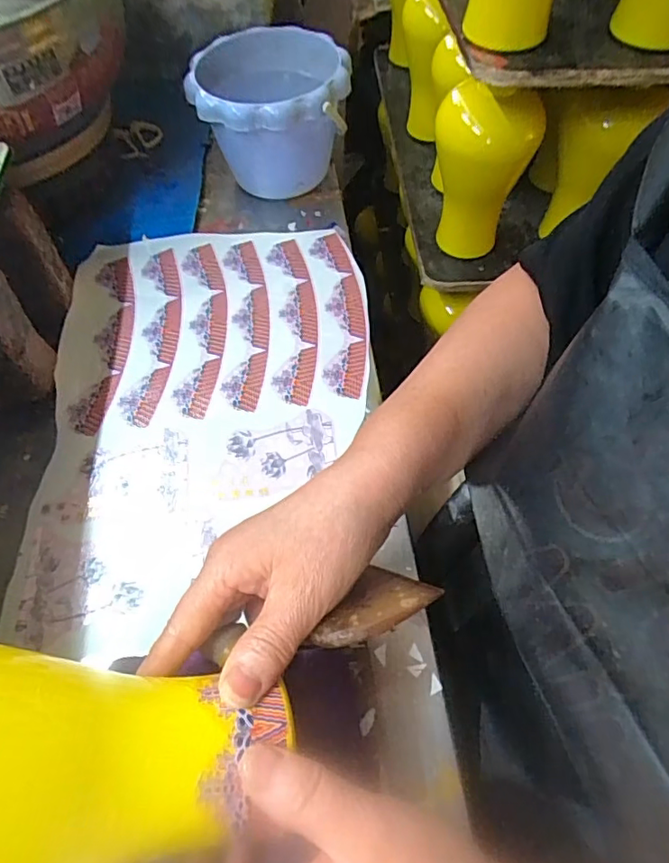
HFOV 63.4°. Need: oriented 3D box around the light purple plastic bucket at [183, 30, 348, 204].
[{"bbox_3d":[-0.065,-0.323,0.565,0.151,0.119,0.167,-8,59,-3],"label":"light purple plastic bucket"}]

